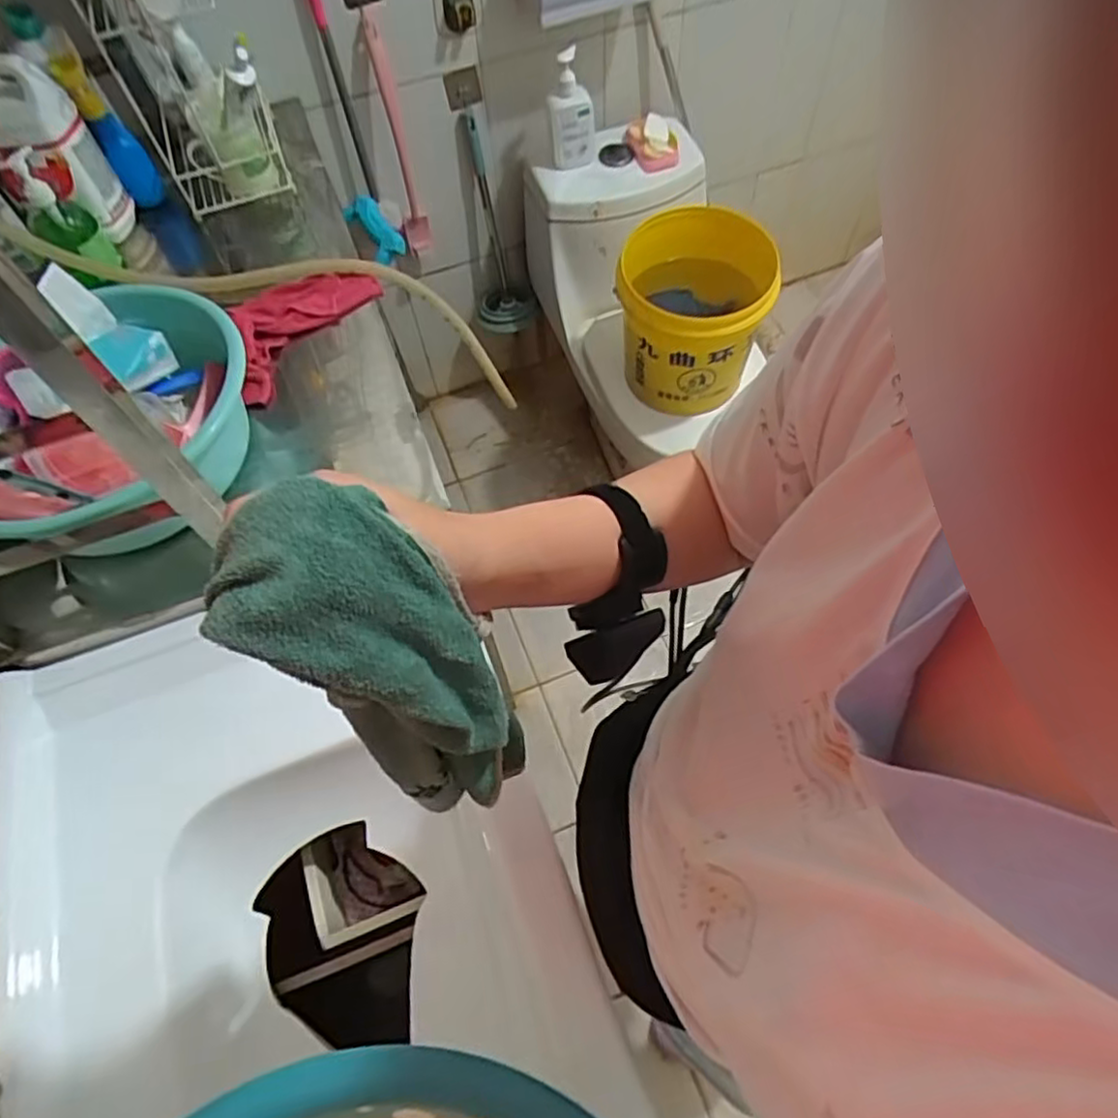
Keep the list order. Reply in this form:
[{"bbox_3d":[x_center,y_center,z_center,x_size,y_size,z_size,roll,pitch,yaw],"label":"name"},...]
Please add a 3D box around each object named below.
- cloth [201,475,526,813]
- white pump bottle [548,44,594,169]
[{"bbox_3d":[-0.061,0.057,0.315,0.041,0.218,0.075,23,64,34],"label":"cloth"},{"bbox_3d":[0.024,-0.824,1.287,0.078,0.206,0.079,0,61,4],"label":"white pump bottle"}]

